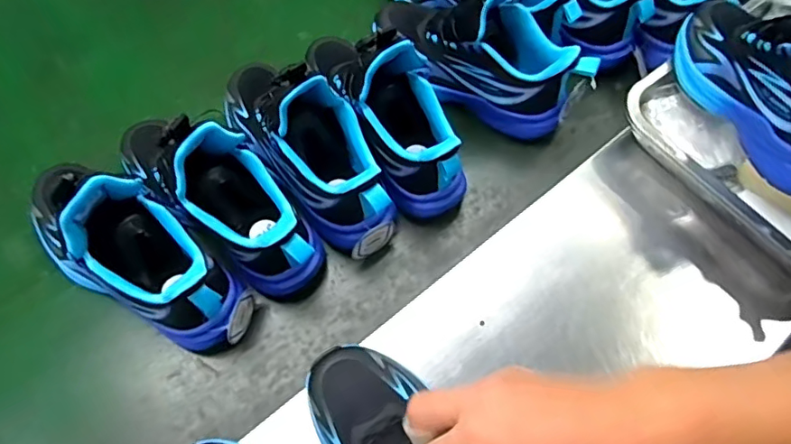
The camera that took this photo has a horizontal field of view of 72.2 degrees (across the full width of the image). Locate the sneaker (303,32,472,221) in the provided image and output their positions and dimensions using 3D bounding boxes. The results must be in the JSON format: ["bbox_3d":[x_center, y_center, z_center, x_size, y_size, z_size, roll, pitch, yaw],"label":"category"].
[{"bbox_3d":[-0.007,-0.113,0.529,0.083,0.158,0.214,-26,65,-14],"label":"sneaker"}]

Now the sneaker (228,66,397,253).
[{"bbox_3d":[-0.088,-0.080,0.514,0.079,0.152,0.235,-36,68,-19],"label":"sneaker"}]

